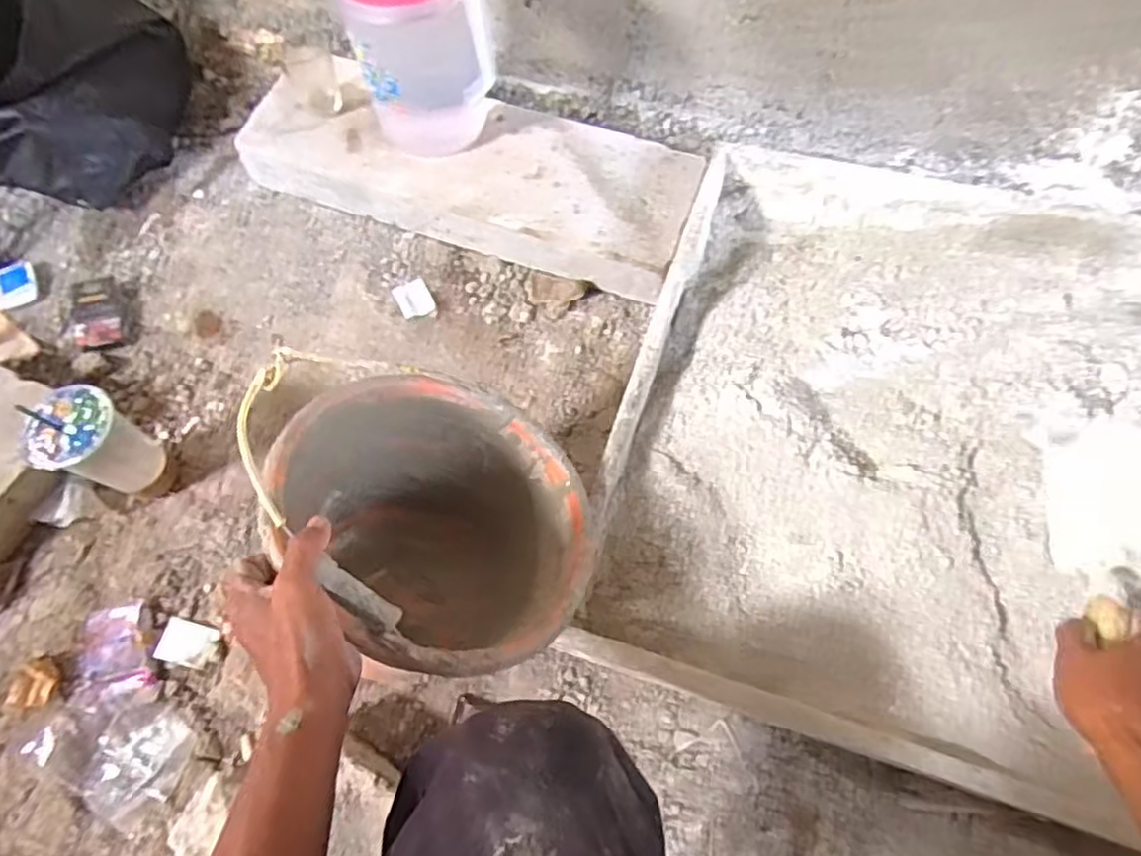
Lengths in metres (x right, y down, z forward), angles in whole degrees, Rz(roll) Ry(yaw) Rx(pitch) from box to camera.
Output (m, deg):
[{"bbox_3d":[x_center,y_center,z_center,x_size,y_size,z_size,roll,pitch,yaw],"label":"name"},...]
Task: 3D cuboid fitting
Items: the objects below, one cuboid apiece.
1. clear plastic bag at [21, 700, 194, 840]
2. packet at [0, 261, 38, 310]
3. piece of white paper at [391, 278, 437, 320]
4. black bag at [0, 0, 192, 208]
[{"bbox_3d":[-0.465,0.326,0.704,0.149,0.014,0.101,27,70,14],"label":"clear plastic bag"},{"bbox_3d":[-0.749,-0.193,0.929,0.052,0.017,0.069,-28,67,-10],"label":"packet"},{"bbox_3d":[-0.207,-0.171,0.920,0.046,0.006,0.056,-29,67,-10],"label":"piece of white paper"},{"bbox_3d":[-0.716,-0.439,0.936,0.274,0.200,0.401,5,66,5],"label":"black bag"}]

